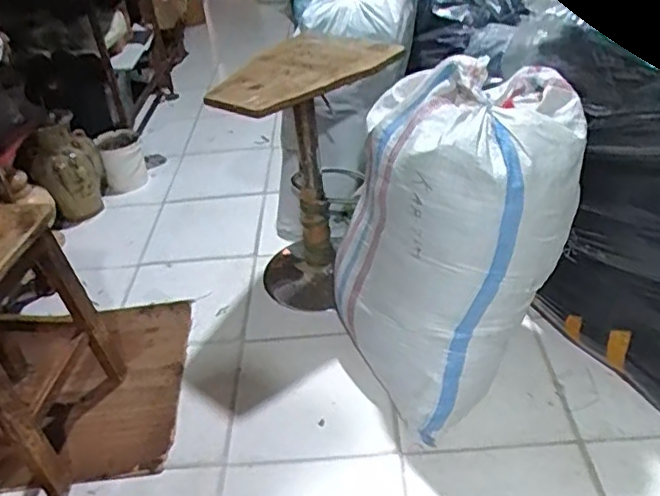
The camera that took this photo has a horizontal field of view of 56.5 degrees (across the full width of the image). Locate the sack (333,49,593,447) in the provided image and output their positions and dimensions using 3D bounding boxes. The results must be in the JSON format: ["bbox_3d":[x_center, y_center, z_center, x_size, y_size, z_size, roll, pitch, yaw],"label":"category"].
[{"bbox_3d":[0.228,-0.015,1.436,0.368,0.651,0.492,-23,39,-21],"label":"sack"}]

